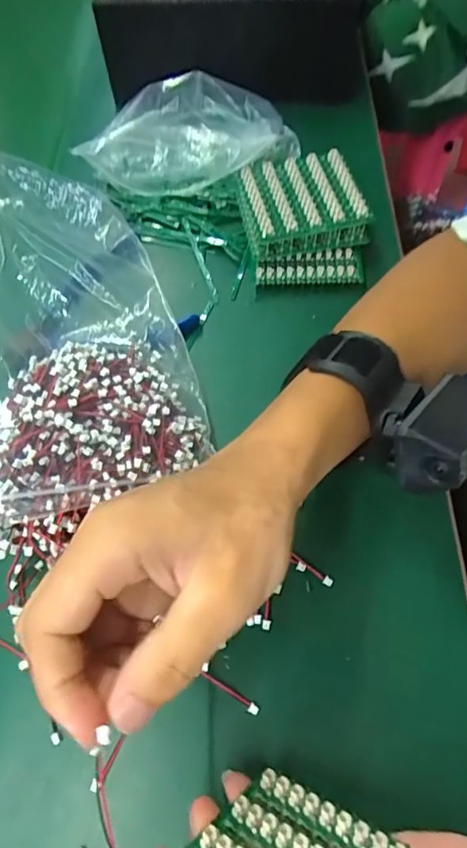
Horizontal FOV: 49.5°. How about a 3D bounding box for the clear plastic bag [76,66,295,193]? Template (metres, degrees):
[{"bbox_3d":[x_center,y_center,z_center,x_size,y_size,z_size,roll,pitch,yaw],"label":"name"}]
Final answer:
[{"bbox_3d":[-0.031,-0.236,0.416,0.176,0.062,0.066,-12,62,-2],"label":"clear plastic bag"}]

